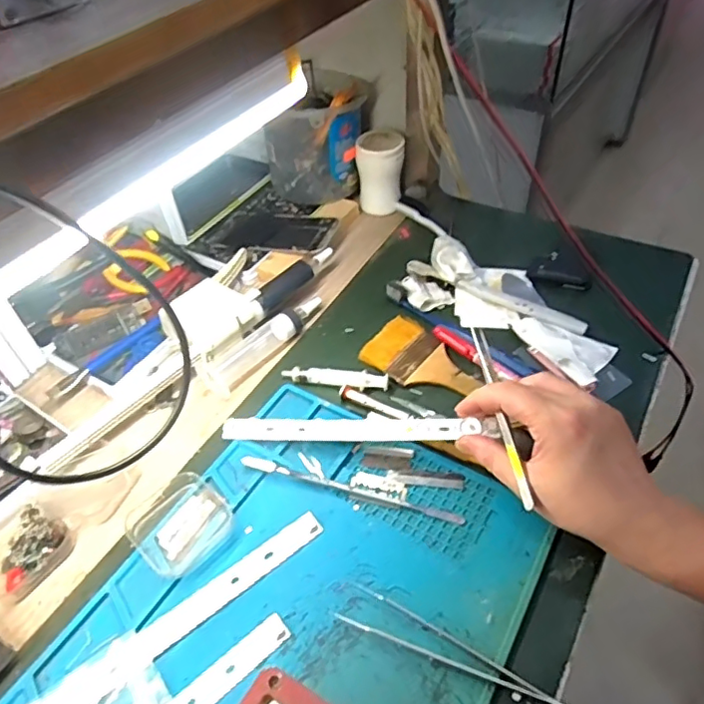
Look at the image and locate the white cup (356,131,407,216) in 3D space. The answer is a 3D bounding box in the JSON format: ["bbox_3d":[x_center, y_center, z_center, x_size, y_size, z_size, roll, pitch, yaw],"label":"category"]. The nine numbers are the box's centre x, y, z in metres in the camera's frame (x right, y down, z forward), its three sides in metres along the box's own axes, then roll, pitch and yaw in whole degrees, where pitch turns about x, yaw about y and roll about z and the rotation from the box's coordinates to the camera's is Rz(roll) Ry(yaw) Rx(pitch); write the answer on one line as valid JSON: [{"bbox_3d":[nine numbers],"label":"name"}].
[{"bbox_3d":[0.033,-0.207,0.667,0.054,0.085,0.047,-1,46,3],"label":"white cup"}]

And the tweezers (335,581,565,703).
[{"bbox_3d":[0.062,0.183,0.343,0.149,0.011,0.025,21,51,22],"label":"tweezers"}]

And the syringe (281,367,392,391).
[{"bbox_3d":[-0.015,0.024,0.503,0.093,0.008,0.018,2,47,6],"label":"syringe"}]

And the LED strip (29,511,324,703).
[{"bbox_3d":[-0.112,0.172,0.365,0.218,0.012,0.022,-31,52,-23],"label":"LED strip"}]

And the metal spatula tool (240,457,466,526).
[{"bbox_3d":[-0.002,0.102,0.427,0.170,0.009,0.008,11,48,14],"label":"metal spatula tool"}]

